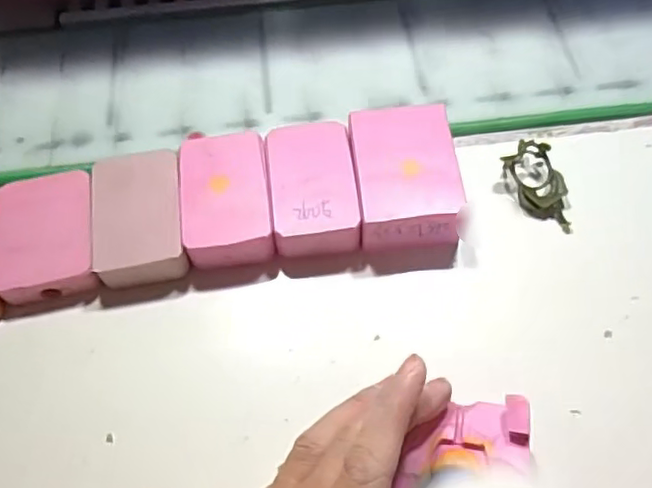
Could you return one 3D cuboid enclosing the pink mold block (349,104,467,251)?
[{"bbox_3d":[0.043,-0.034,0.338,0.054,0.034,0.076,-5,61,-2],"label":"pink mold block"}]

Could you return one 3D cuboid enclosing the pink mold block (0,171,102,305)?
[{"bbox_3d":[-0.147,-0.007,0.331,0.050,0.021,0.071,-12,61,-5],"label":"pink mold block"}]

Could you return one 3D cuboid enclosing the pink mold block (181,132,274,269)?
[{"bbox_3d":[-0.053,-0.023,0.336,0.045,0.023,0.071,-7,61,-3],"label":"pink mold block"}]

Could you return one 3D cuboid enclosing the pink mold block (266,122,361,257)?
[{"bbox_3d":[-0.007,-0.028,0.338,0.044,0.024,0.079,-6,61,-2],"label":"pink mold block"}]

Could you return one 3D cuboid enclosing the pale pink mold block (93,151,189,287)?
[{"bbox_3d":[-0.098,-0.013,0.333,0.046,0.021,0.073,-9,61,-4],"label":"pale pink mold block"}]

